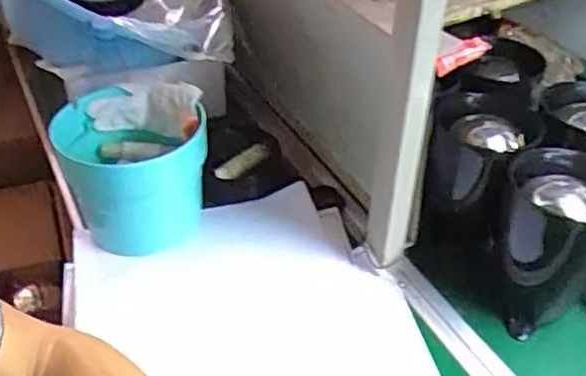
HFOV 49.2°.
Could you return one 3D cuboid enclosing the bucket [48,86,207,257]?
[{"bbox_3d":[-0.223,-0.027,0.887,0.178,0.162,0.176,2,38,-1],"label":"bucket"}]

